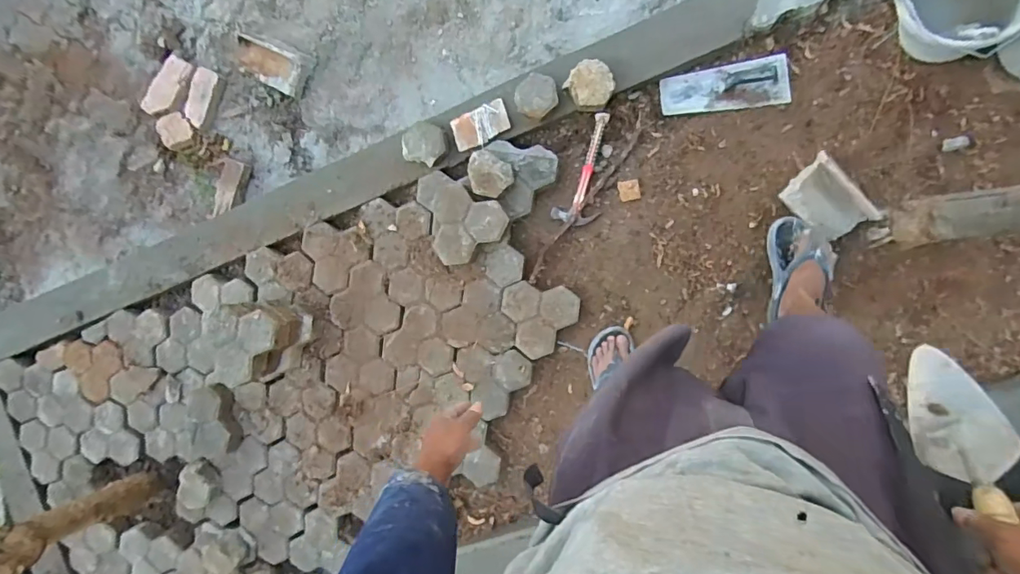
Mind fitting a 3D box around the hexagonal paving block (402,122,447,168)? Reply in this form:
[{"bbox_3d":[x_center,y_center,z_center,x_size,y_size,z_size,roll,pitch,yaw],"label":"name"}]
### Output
[{"bbox_3d":[-0.212,-0.358,1.276,0.102,0.080,0.098,14,95,8],"label":"hexagonal paving block"}]

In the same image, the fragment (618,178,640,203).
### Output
[{"bbox_3d":[0.302,-0.244,1.275,0.052,0.007,0.053,-12,89,9],"label":"fragment"}]

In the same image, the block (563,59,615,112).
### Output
[{"bbox_3d":[0.194,-0.476,1.207,0.104,0.068,0.110,-25,89,9],"label":"block"}]

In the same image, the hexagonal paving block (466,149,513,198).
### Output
[{"bbox_3d":[-0.049,-0.277,1.245,0.116,0.068,0.109,23,96,7],"label":"hexagonal paving block"}]

